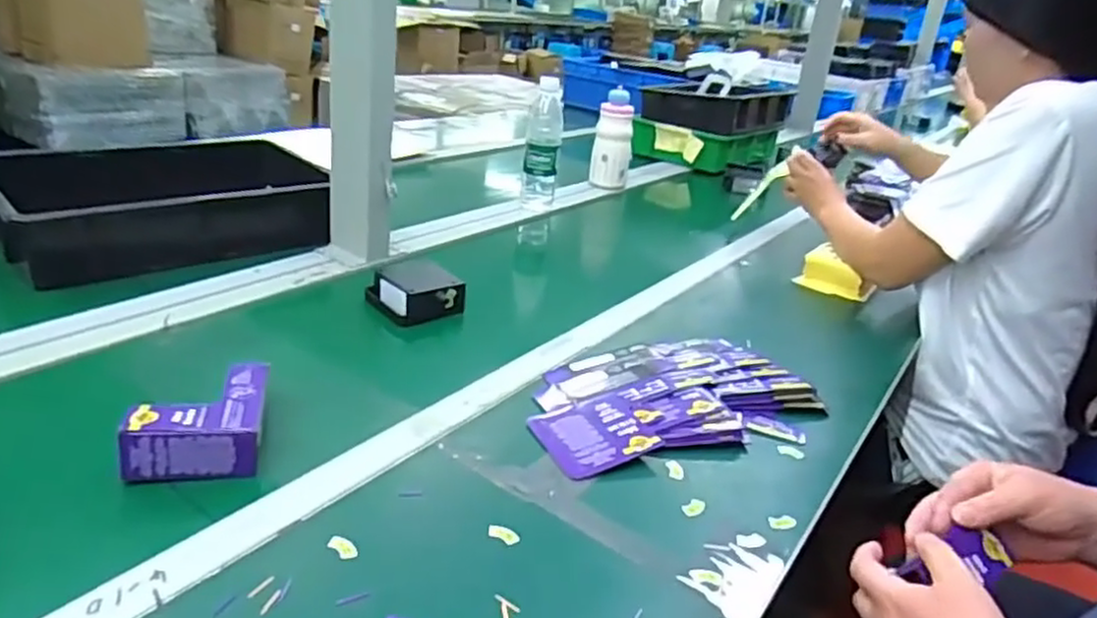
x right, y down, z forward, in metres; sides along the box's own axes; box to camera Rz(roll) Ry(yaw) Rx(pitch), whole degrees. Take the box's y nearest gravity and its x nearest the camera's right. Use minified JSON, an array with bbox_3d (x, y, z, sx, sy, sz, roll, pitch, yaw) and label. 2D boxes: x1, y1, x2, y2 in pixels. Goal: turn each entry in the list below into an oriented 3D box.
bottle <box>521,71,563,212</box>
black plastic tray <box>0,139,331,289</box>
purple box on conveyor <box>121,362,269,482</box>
[{"bbox_3d":[-0.012,-0.262,1.238,0.061,0.202,0.052,8,26,3],"label":"bottle"},{"bbox_3d":[-0.501,-0.141,0.980,0.415,0.098,0.244,-17,34,-39],"label":"black plastic tray"},{"bbox_3d":[-0.286,0.089,0.597,0.095,0.046,0.110,-1,26,-16],"label":"purple box on conveyor"}]

